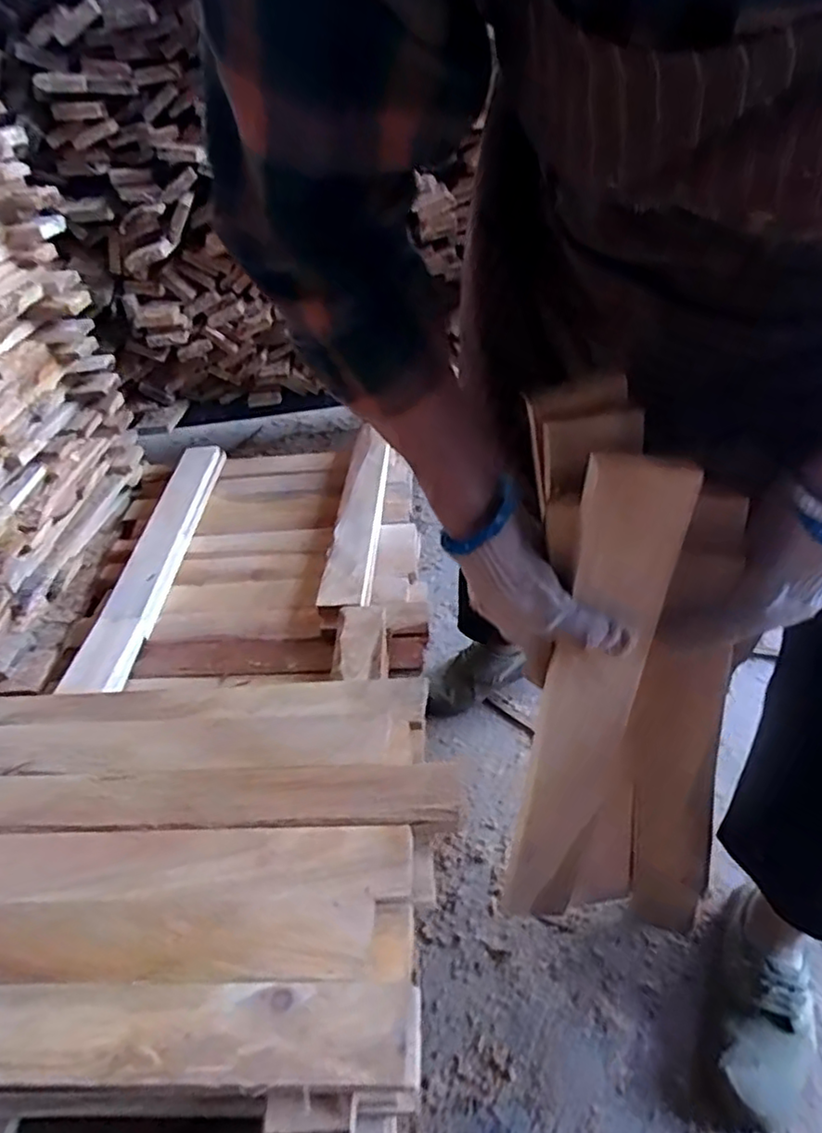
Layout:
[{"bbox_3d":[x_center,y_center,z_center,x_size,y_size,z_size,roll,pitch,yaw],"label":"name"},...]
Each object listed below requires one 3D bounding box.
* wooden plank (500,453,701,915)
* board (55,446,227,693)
[{"bbox_3d":[0.128,0.140,0.503,0.069,0.477,0.025,4,34,2],"label":"wooden plank"},{"bbox_3d":[-0.400,-0.030,1.029,0.077,0.033,0.578,14,39,-11],"label":"board"}]

